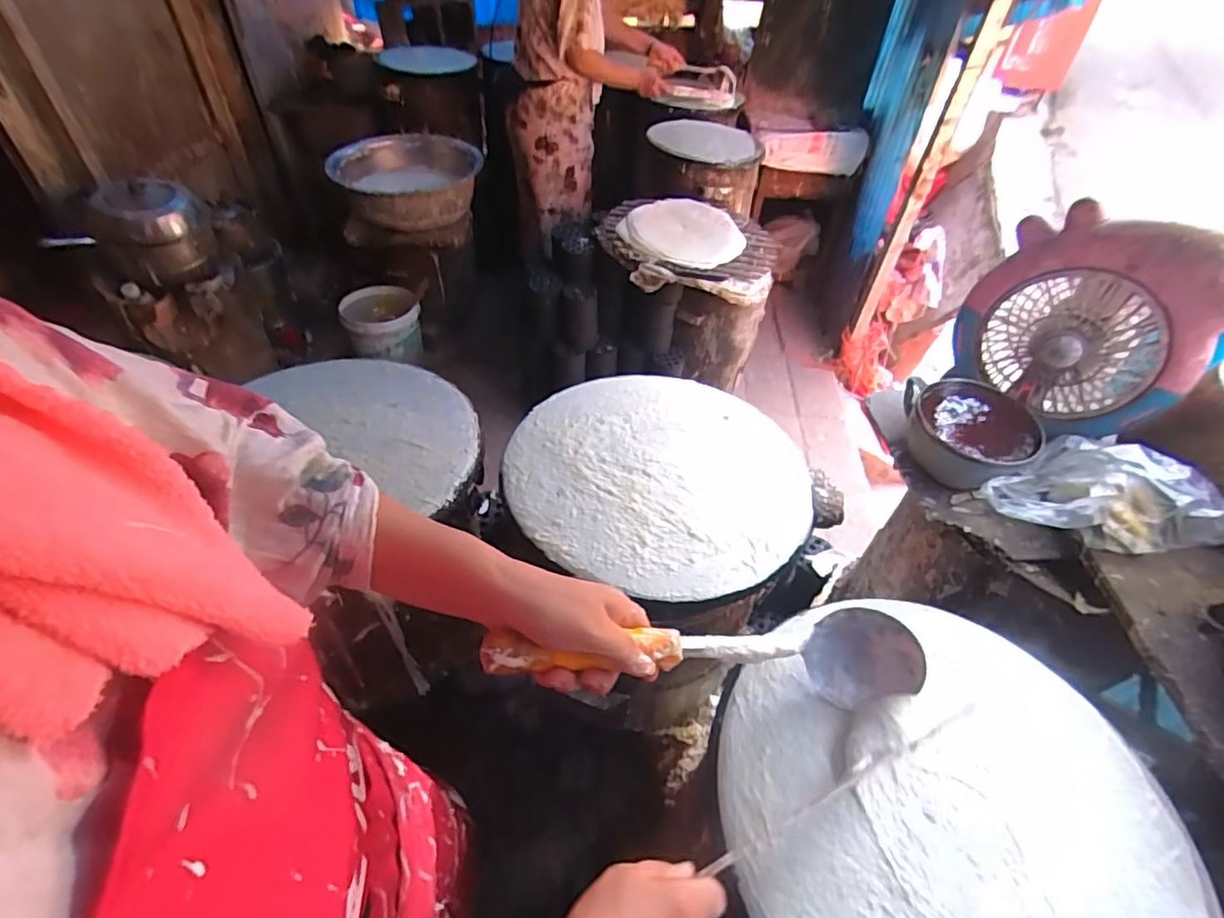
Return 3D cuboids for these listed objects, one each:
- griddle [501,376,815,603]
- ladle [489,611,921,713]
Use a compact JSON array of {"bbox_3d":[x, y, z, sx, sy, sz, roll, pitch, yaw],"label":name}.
[{"bbox_3d":[0.061,0.009,0.730,0.361,0.021,0.359,4,45,-4],"label":"griddle"},{"bbox_3d":[0.083,0.148,0.449,0.369,0.082,0.070,12,42,-24],"label":"ladle"}]

